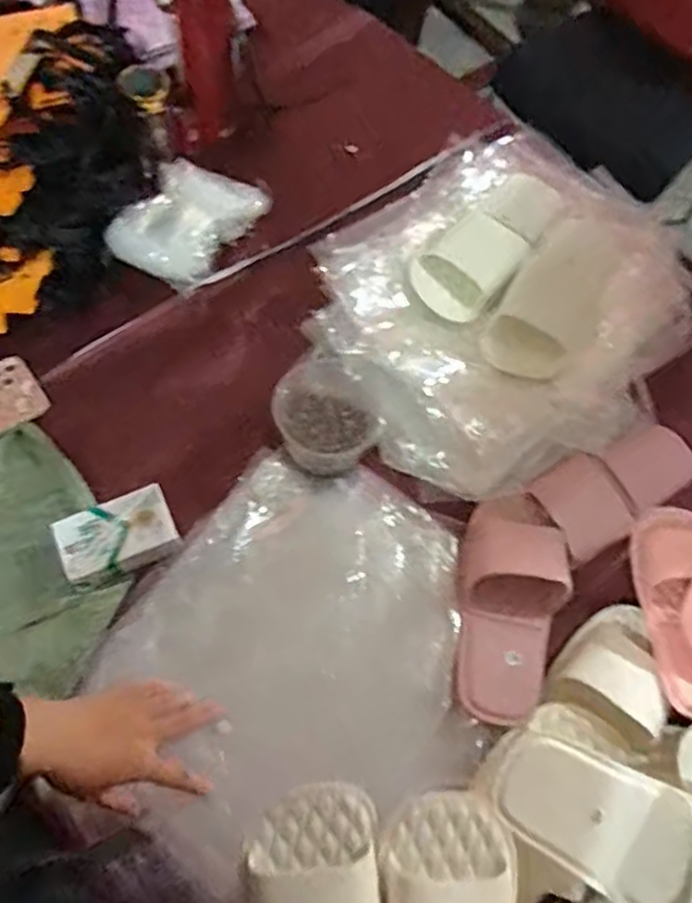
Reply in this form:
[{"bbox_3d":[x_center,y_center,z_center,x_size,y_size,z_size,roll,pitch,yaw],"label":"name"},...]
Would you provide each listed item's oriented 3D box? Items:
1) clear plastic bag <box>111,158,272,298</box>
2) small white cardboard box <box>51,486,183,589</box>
[{"bbox_3d":[-0.194,-0.285,0.890,0.136,0.039,0.178,24,67,8],"label":"clear plastic bag"},{"bbox_3d":[-0.225,0.085,0.713,0.109,0.030,0.070,-22,68,-16],"label":"small white cardboard box"}]

